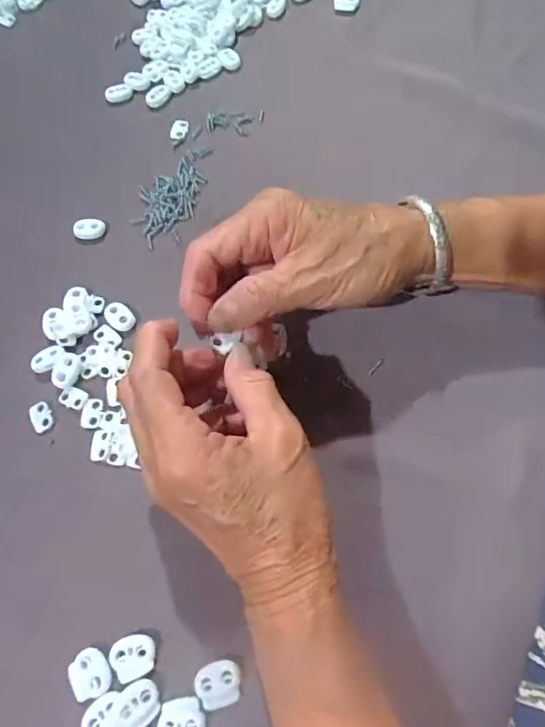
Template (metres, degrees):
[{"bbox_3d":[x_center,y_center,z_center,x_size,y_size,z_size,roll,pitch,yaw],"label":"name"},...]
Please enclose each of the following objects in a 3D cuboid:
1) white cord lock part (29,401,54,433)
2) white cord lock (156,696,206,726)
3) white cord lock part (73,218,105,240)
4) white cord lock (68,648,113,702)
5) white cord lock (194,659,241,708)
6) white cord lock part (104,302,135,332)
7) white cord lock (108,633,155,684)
[{"bbox_3d":[-0.141,0.032,0.306,0.012,0.004,0.018,-29,68,-8],"label":"white cord lock part"},{"bbox_3d":[-0.044,0.169,0.237,0.022,0.004,0.019,-8,67,0],"label":"white cord lock"},{"bbox_3d":[-0.131,-0.096,0.359,0.022,0.007,0.012,-12,67,-1],"label":"white cord lock part"},{"bbox_3d":[-0.091,0.153,0.249,0.019,0.004,0.021,-31,69,-9],"label":"white cord lock"},{"bbox_3d":[-0.026,0.155,0.245,0.021,0.006,0.019,-11,67,-1],"label":"white cord lock"},{"bbox_3d":[-0.100,-0.031,0.328,0.021,0.005,0.015,37,74,17],"label":"white cord lock part"},{"bbox_3d":[-0.069,0.146,0.251,0.021,0.006,0.020,-27,68,-8],"label":"white cord lock"}]

